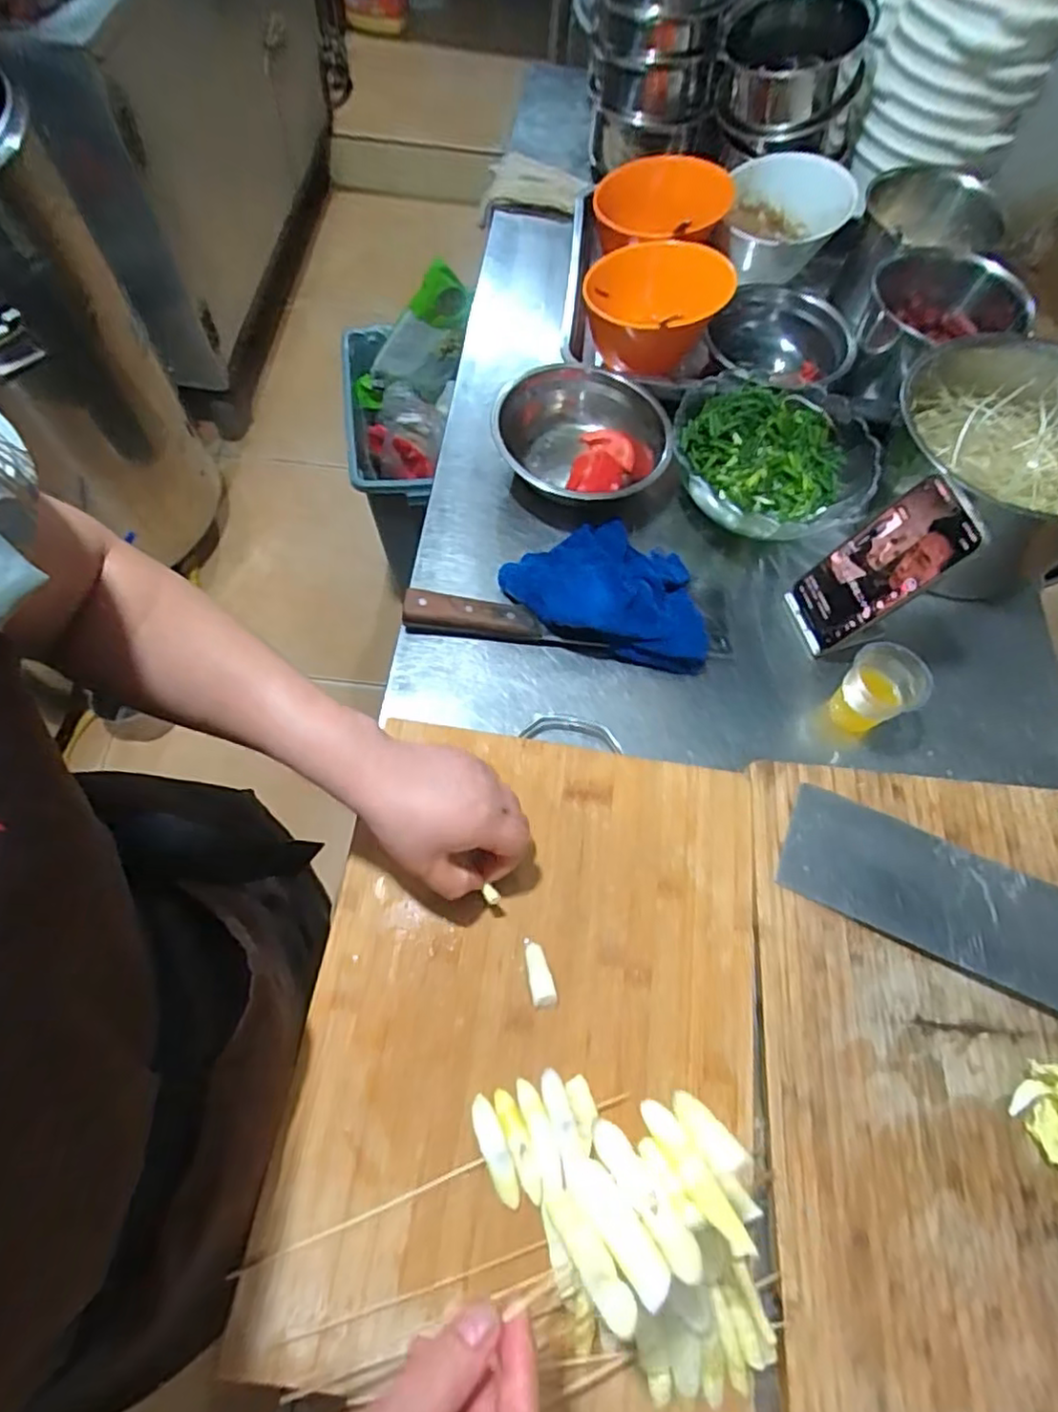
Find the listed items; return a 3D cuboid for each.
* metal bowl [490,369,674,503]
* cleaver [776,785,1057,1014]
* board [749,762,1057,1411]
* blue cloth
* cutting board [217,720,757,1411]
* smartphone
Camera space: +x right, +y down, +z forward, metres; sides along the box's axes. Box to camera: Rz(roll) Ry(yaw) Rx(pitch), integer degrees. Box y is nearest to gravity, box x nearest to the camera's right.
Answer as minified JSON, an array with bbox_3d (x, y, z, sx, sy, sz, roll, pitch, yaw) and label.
[{"bbox_3d":[0.054,-0.255,0.629,0.156,0.059,0.153,1,66,-3],"label":"metal bowl"},{"bbox_3d":[0.344,0.157,0.463,0.317,0.033,0.087,26,67,8],"label":"cleaver"},{"bbox_3d":[0.302,0.231,0.436,0.283,0.013,0.389,6,66,-1],"label":"board"},{"bbox_3d":[0.072,-0.112,0.584,0.187,0.042,0.130,13,66,2],"label":"blue cloth"},{"bbox_3d":[0.004,0.204,0.430,0.286,0.012,0.385,9,66,1],"label":"cutting board"},{"bbox_3d":[0.286,-0.111,0.545,0.012,0.156,0.069,-7,63,-37],"label":"smartphone"}]

